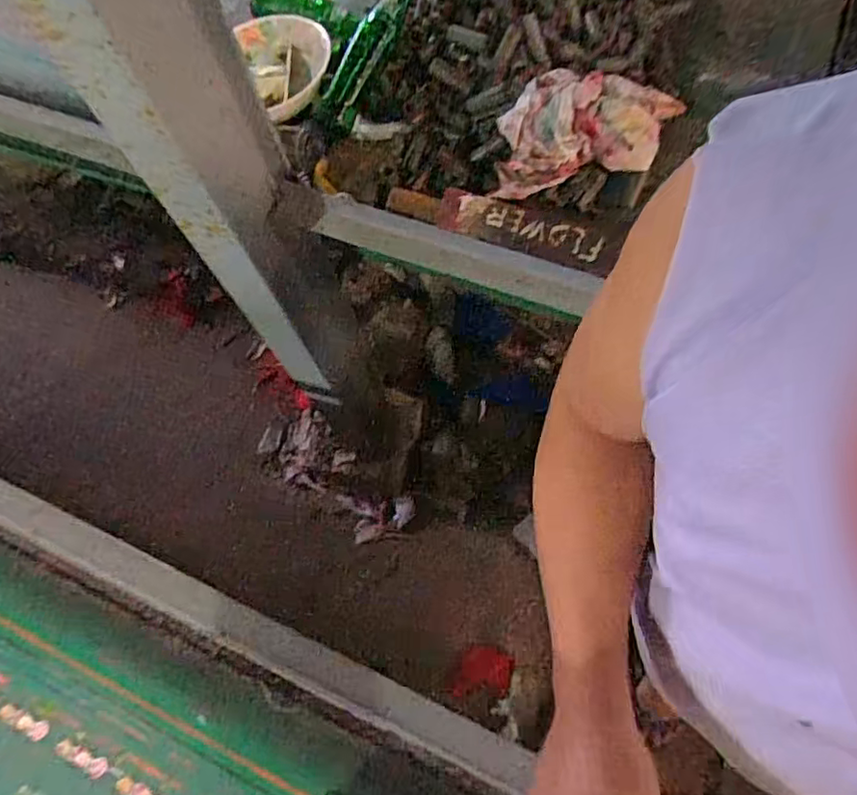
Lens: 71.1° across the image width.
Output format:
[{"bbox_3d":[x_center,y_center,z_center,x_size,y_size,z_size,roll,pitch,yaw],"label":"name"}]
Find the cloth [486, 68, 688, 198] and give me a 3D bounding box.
[{"bbox_3d":[0.195,-0.335,0.734,0.258,0.041,0.133,-16,89,-18],"label":"cloth"}]

